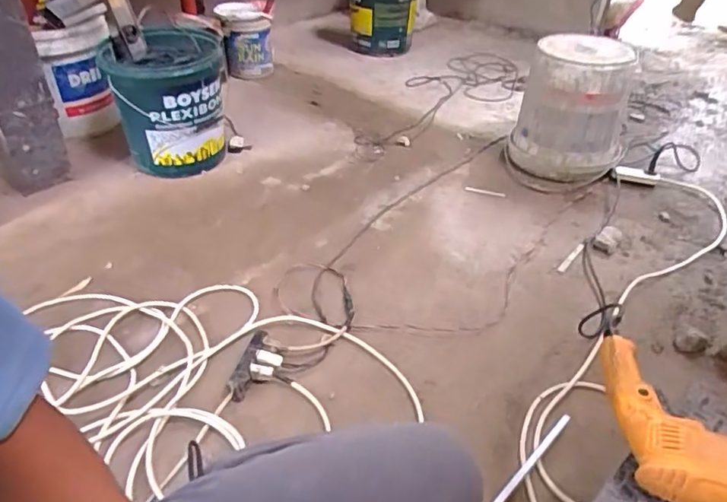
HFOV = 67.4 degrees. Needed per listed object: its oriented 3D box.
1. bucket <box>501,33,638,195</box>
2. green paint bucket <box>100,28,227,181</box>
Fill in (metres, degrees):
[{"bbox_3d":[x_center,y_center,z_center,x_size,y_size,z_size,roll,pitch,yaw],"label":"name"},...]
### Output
[{"bbox_3d":[0.558,-0.377,1.481,0.285,0.330,0.267,3,39,7],"label":"bucket"},{"bbox_3d":[-0.537,-0.420,1.565,0.299,0.330,0.329,-10,39,-9],"label":"green paint bucket"}]

